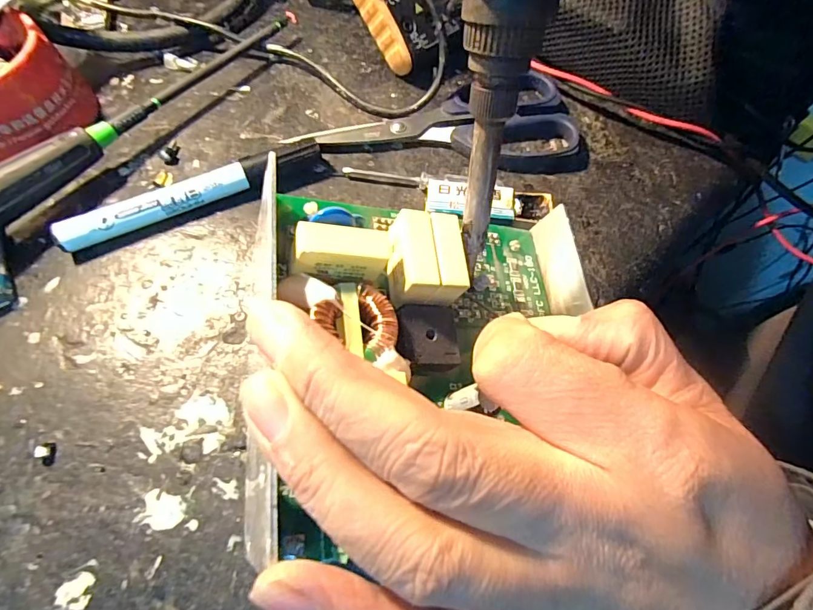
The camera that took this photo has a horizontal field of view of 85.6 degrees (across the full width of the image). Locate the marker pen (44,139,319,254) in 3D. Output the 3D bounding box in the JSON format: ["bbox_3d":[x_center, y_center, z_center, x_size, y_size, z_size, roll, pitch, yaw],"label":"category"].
[{"bbox_3d":[-0.113,-0.060,0.239,0.137,0.017,0.013,-26,67,-15],"label":"marker pen"}]

